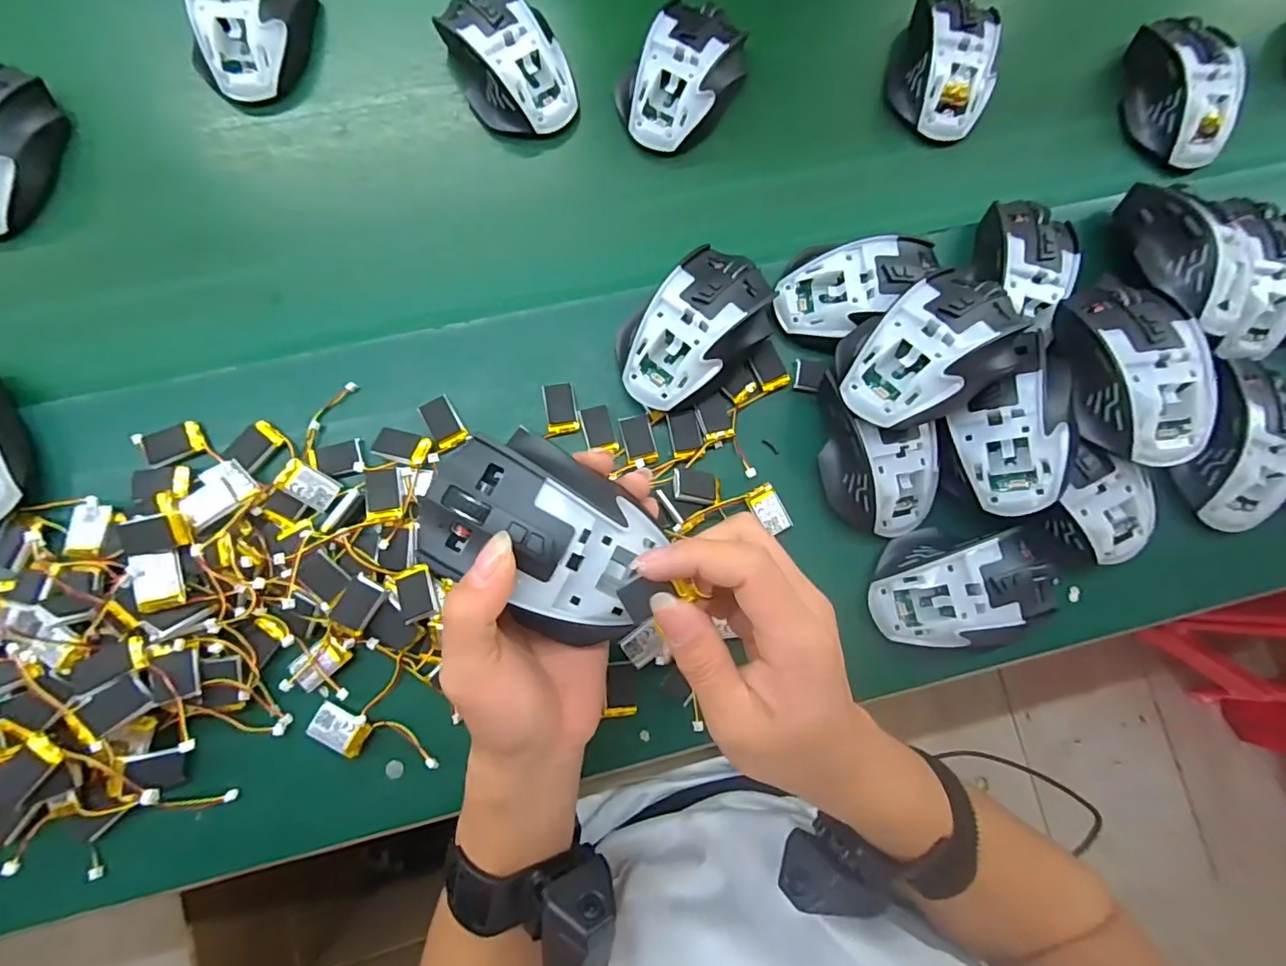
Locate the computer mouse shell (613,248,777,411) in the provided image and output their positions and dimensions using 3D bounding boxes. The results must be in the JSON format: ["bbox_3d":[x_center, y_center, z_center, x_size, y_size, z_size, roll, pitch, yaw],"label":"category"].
[{"bbox_3d":[0.035,-0.098,0.352,0.072,0.044,0.116,38,81,3],"label":"computer mouse shell"}]

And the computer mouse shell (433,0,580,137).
[{"bbox_3d":[-0.094,-0.296,0.387,0.069,0.037,0.100,-31,84,-7],"label":"computer mouse shell"}]

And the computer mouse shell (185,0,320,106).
[{"bbox_3d":[-0.272,-0.320,0.380,0.061,0.038,0.101,8,81,-2],"label":"computer mouse shell"}]

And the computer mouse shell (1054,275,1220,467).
[{"bbox_3d":[0.290,-0.070,0.327,0.077,0.049,0.120,-4,81,-4],"label":"computer mouse shell"}]

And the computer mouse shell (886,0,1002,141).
[{"bbox_3d":[0.225,-0.311,0.410,0.068,0.042,0.102,17,80,0],"label":"computer mouse shell"}]

